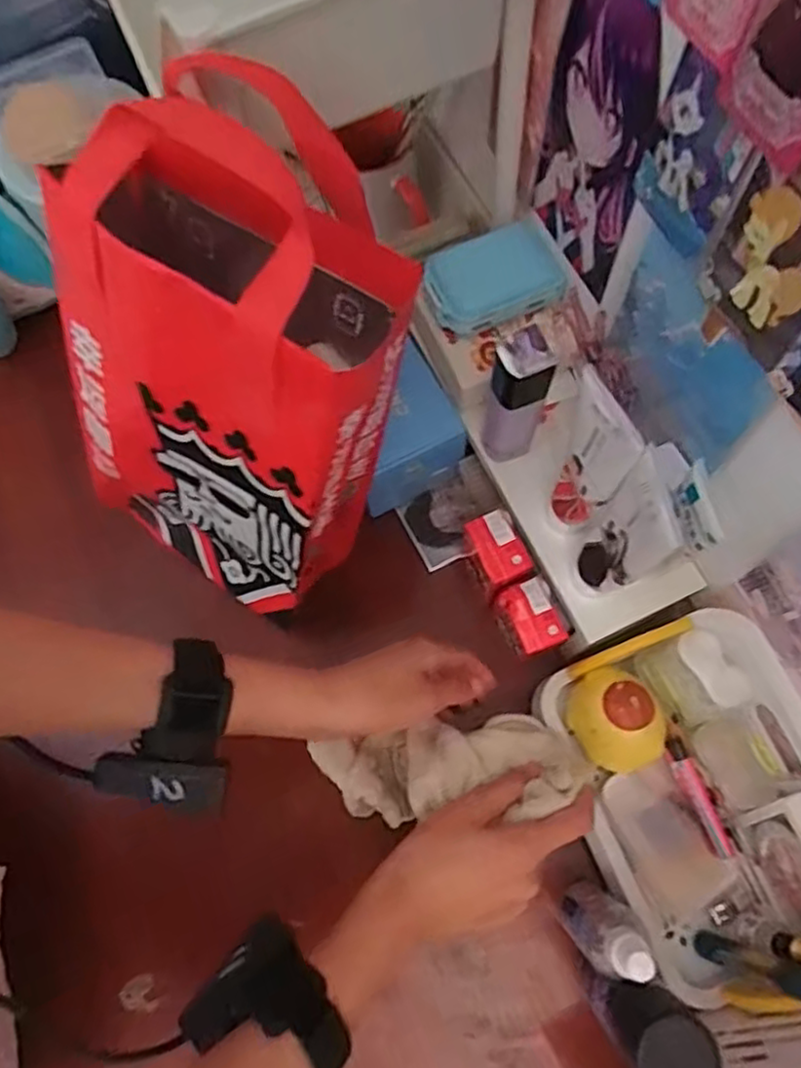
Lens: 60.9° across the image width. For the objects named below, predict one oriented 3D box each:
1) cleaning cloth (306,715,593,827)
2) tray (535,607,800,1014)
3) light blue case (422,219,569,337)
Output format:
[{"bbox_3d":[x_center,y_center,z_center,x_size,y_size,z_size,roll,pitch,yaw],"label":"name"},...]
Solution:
[{"bbox_3d":[0.034,0.158,0.460,0.177,0.066,0.059,-5,72,3],"label":"cleaning cloth"},{"bbox_3d":[0.198,0.179,0.447,0.140,0.099,0.226,-22,72,-5],"label":"tray"},{"bbox_3d":[0.065,-0.183,0.490,0.092,0.024,0.061,-21,72,-4],"label":"light blue case"}]

